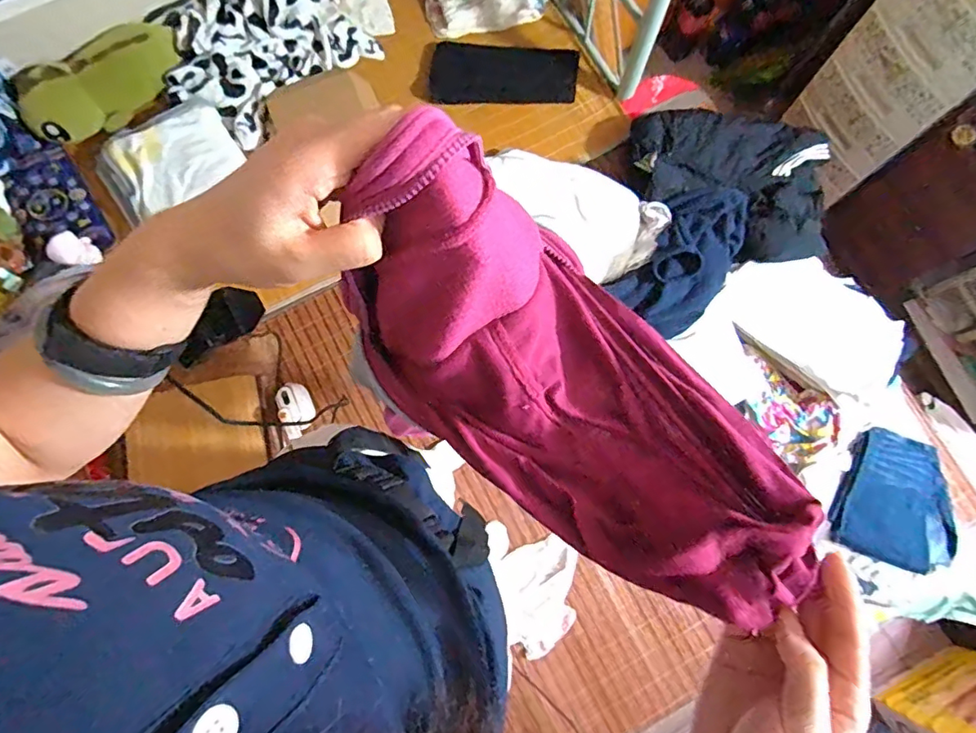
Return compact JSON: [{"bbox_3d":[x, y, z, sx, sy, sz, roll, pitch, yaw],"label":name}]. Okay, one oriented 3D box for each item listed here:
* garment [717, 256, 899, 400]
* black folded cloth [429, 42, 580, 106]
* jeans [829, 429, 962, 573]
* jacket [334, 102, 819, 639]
[{"bbox_3d":[0.808,-0.128,1.293,0.433,0.058,0.271,35,82,7],"label":"garment"},{"bbox_3d":[0.043,-0.864,1.548,0.432,0.025,0.174,4,89,8],"label":"black folded cloth"},{"bbox_3d":[0.974,0.316,1.229,0.260,0.044,0.293,22,80,5],"label":"jeans"},{"bbox_3d":[0.048,0.007,0.299,0.289,0.124,0.141,40,82,-14],"label":"jacket"}]

